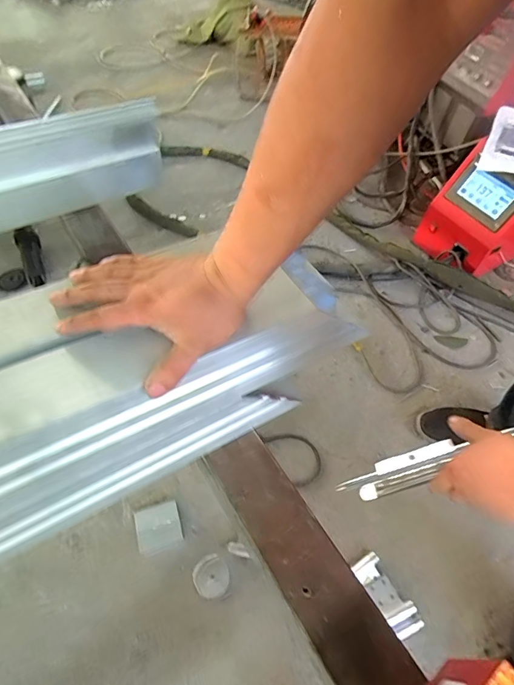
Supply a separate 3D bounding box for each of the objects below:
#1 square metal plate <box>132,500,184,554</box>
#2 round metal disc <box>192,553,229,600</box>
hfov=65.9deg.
[{"bbox_3d":[-0.203,0.377,0.815,0.087,0.012,0.078,-13,66,-17],"label":"square metal plate"},{"bbox_3d":[-0.090,0.459,0.781,0.067,0.007,0.069,-19,55,-15],"label":"round metal disc"}]

